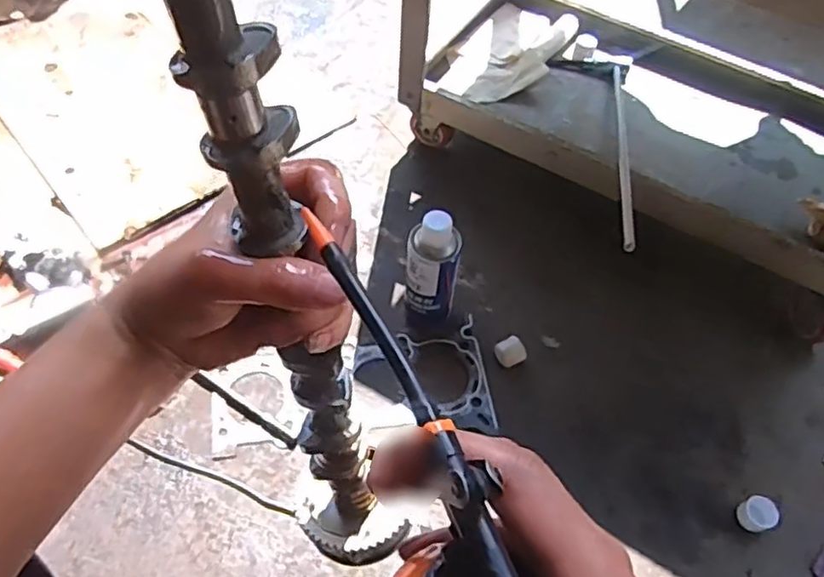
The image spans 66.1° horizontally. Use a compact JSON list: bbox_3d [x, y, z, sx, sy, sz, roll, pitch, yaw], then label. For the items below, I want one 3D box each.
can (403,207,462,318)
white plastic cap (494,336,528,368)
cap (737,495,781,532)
[{"bbox_3d":[0.022,-0.017,0.810,0.066,0.195,0.056,8,56,1],"label":"can"},{"bbox_3d":[0.132,0.086,0.848,0.036,0.034,0.030,-15,59,-14],"label":"white plastic cap"},{"bbox_3d":[0.407,0.266,0.745,0.038,0.028,0.036,2,56,-3],"label":"cap"}]

